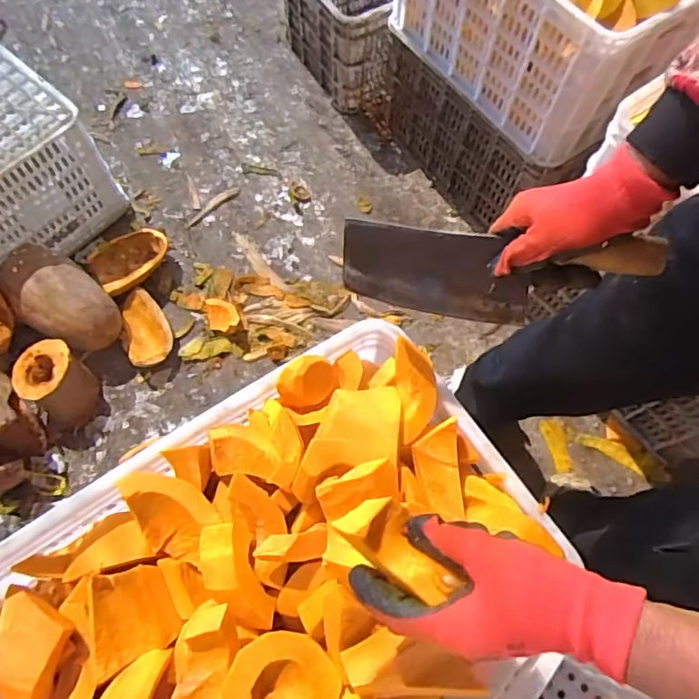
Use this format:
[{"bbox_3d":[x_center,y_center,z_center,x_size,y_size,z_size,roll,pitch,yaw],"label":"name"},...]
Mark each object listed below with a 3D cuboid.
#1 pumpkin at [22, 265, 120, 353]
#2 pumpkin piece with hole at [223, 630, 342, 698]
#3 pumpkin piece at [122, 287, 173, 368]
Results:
[{"bbox_3d":[-0.553,-0.078,1.112,0.165,0.101,0.143,39,72,13],"label":"pumpkin"},{"bbox_3d":[-0.057,0.290,0.467,0.093,0.028,0.093,12,57,-19],"label":"pumpkin piece with hole"},{"bbox_3d":[-0.424,-0.047,1.181,0.086,0.043,0.178,-13,69,-7],"label":"pumpkin piece"}]

